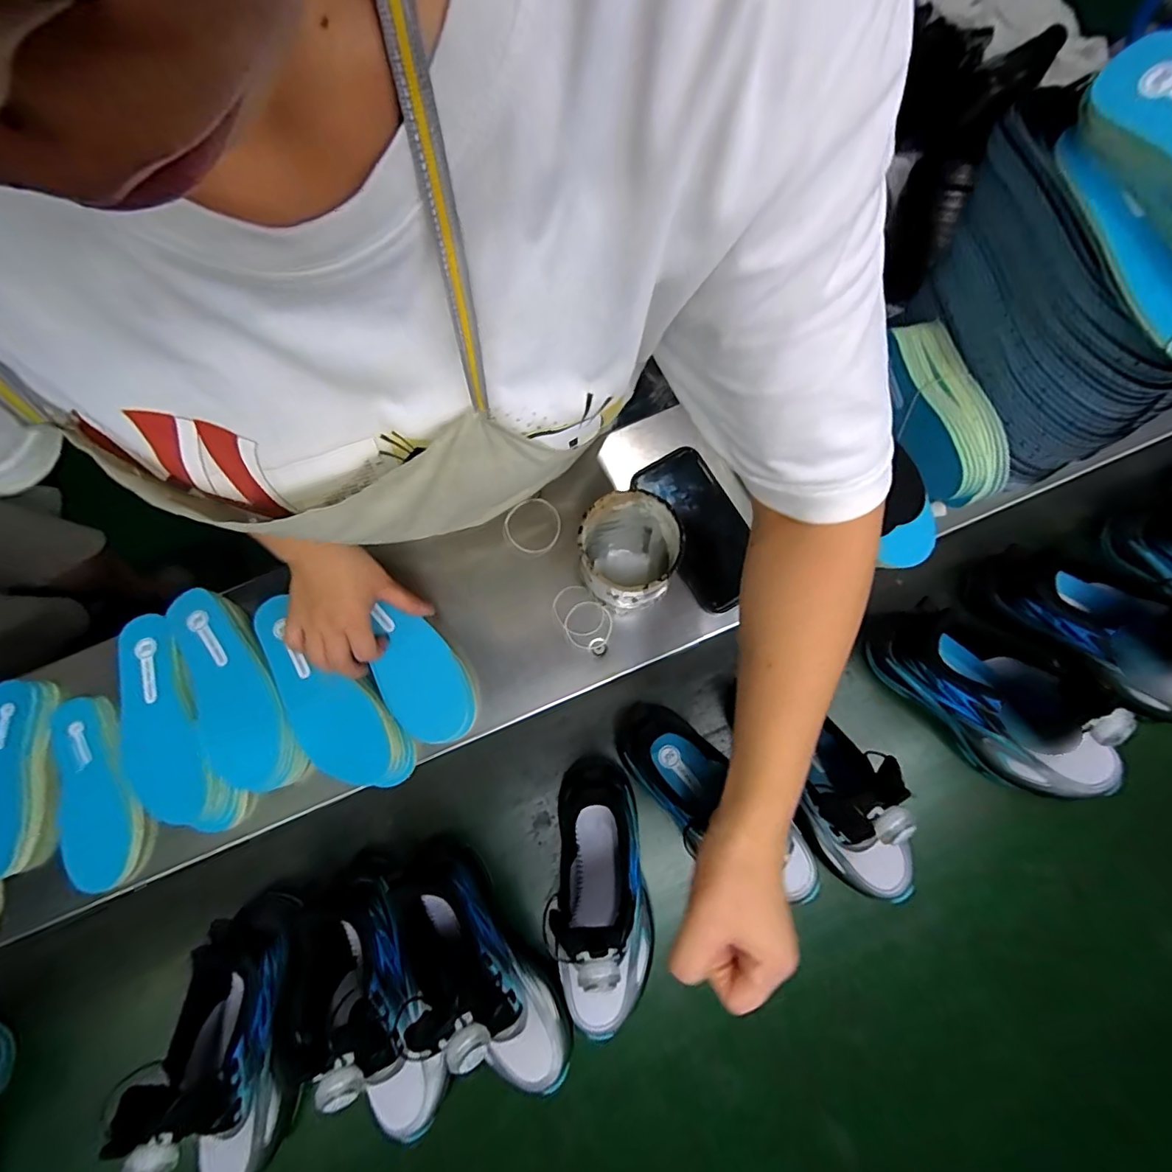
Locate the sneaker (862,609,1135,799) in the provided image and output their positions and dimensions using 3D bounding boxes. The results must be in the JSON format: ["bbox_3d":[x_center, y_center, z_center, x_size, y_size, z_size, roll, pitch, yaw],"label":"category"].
[{"bbox_3d":[0.363,0.103,0.440,0.214,0.130,0.080,43,82,13],"label":"sneaker"}]

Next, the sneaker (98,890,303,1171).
[{"bbox_3d":[-0.292,0.378,0.406,0.073,0.125,0.202,-7,79,1],"label":"sneaker"}]

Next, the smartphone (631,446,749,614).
[{"bbox_3d":[0.111,-0.058,0.505,0.074,0.007,0.160,-29,77,9],"label":"smartphone"}]

